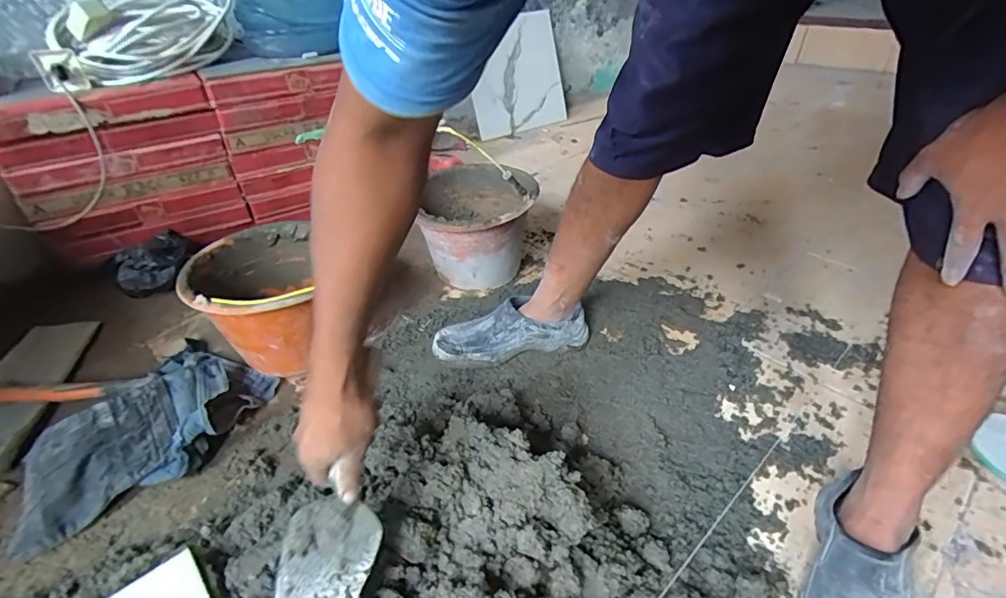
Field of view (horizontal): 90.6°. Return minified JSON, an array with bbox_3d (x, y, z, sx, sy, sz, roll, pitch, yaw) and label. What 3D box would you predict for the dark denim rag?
[{"bbox_3d":[-0.554,0.192,0.760,0.244,0.077,0.354,17,40,25],"label":"dark denim rag"}]

